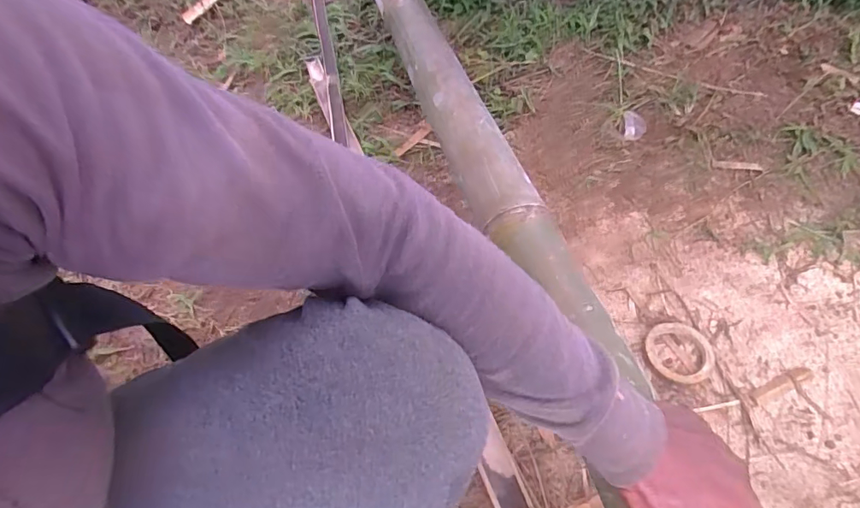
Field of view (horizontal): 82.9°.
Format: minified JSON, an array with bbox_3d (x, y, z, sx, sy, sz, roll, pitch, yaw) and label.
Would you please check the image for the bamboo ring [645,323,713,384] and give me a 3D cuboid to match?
[{"bbox_3d":[0.322,0.127,0.630,0.079,0.014,0.084,-2,54,3],"label":"bamboo ring"}]

